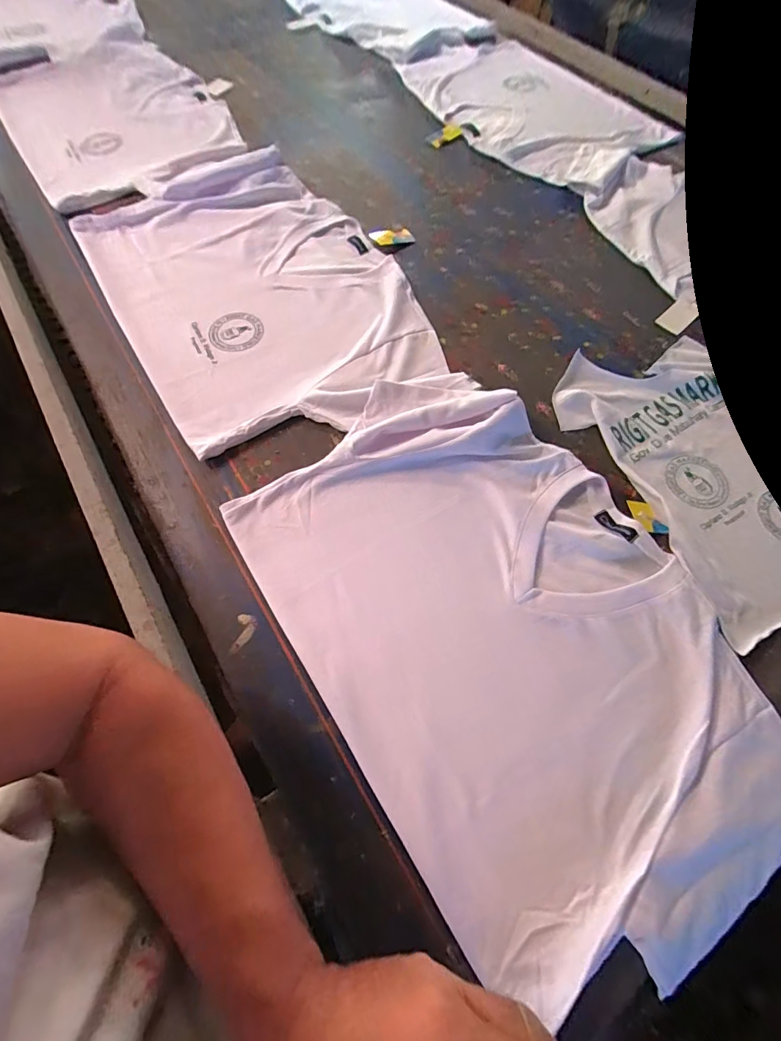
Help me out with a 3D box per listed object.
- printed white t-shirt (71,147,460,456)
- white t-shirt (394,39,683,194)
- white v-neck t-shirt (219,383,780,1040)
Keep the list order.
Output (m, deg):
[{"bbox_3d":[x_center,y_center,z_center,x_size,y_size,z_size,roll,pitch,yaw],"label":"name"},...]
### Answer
[{"bbox_3d":[-0.196,-0.349,0.632,0.388,0.038,0.555,-30,70,-14],"label":"printed white t-shirt"},{"bbox_3d":[0.296,-0.843,0.875,0.393,0.015,0.538,-32,70,-14],"label":"white t-shirt"},{"bbox_3d":[0.109,0.100,0.429,0.370,0.034,0.556,-31,70,-14],"label":"white v-neck t-shirt"}]

